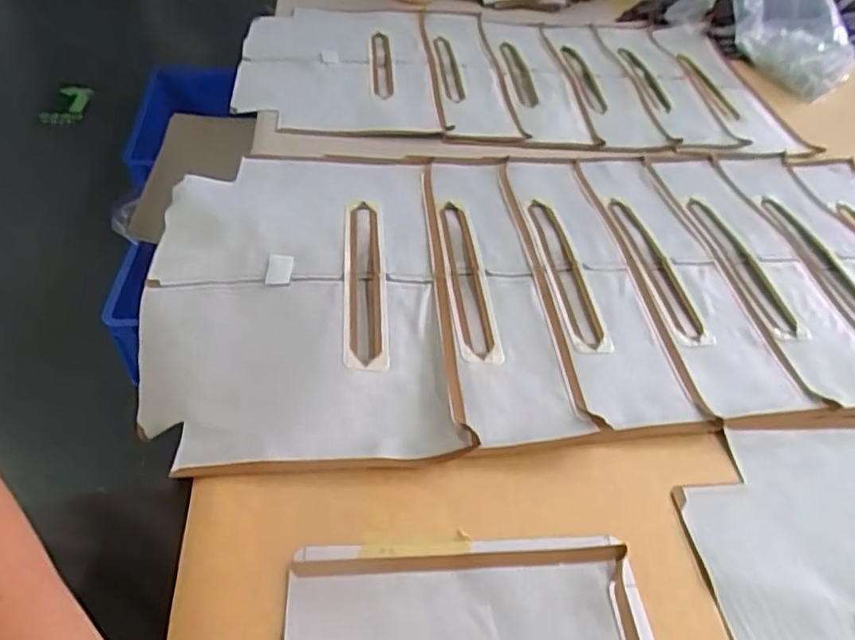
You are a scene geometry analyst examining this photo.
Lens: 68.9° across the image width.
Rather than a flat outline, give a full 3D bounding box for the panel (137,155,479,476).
[{"bbox_3d":[-0.101,-0.036,0.499,0.224,0.015,0.348,-1,46,-7],"label":"panel"}]

